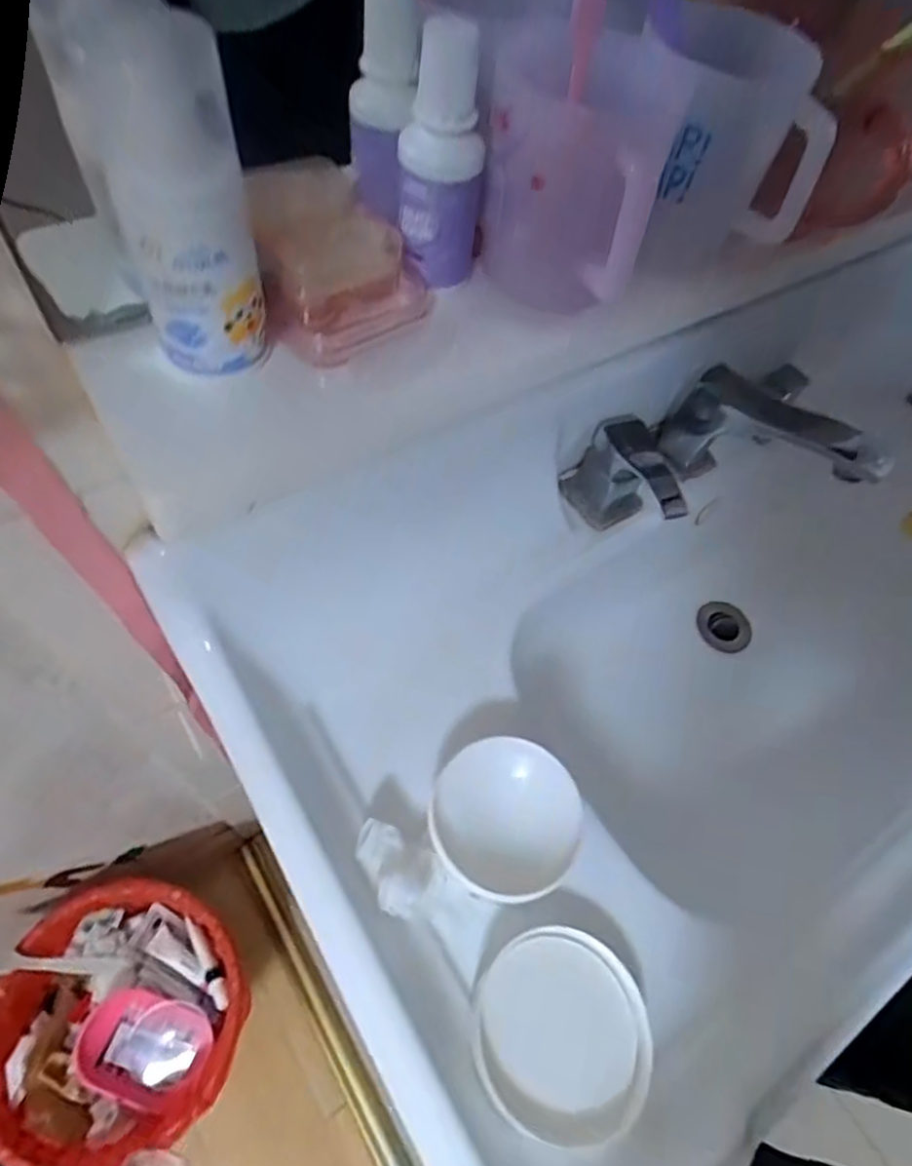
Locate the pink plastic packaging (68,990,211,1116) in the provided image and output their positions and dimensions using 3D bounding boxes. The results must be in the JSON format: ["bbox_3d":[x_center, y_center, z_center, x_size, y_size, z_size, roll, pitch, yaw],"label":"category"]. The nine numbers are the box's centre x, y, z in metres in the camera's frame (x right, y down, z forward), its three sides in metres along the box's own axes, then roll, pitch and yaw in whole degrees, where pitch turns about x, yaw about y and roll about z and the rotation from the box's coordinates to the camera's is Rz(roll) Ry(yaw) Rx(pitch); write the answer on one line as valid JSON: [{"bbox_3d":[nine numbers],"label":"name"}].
[{"bbox_3d":[-0.383,0.577,0.806,0.150,0.048,0.109,20,59,4],"label":"pink plastic packaging"}]

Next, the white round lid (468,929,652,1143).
[{"bbox_3d":[0.063,0.262,0.381,0.102,0.011,0.100,13,59,1],"label":"white round lid"}]

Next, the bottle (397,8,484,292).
[{"bbox_3d":[-0.007,-0.179,0.280,0.034,0.093,0.031,3,59,-6],"label":"bottle"}]

